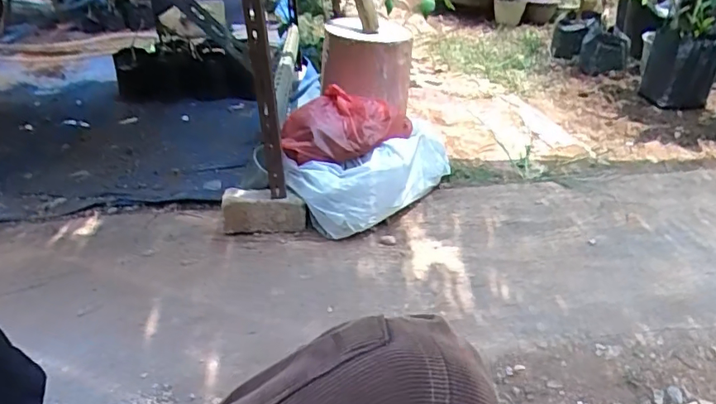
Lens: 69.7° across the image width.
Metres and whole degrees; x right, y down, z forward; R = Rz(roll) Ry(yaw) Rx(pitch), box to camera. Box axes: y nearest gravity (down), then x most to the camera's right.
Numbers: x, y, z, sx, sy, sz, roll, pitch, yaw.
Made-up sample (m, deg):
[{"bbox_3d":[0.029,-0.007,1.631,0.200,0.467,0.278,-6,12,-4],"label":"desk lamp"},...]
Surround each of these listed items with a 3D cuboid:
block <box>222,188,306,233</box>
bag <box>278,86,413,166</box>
[{"bbox_3d":[-0.227,0.028,1.248,0.199,0.089,0.070,-3,34,-1],"label":"block"},{"bbox_3d":[-0.049,-0.201,1.321,0.265,0.108,0.305,22,40,31],"label":"bag"}]

